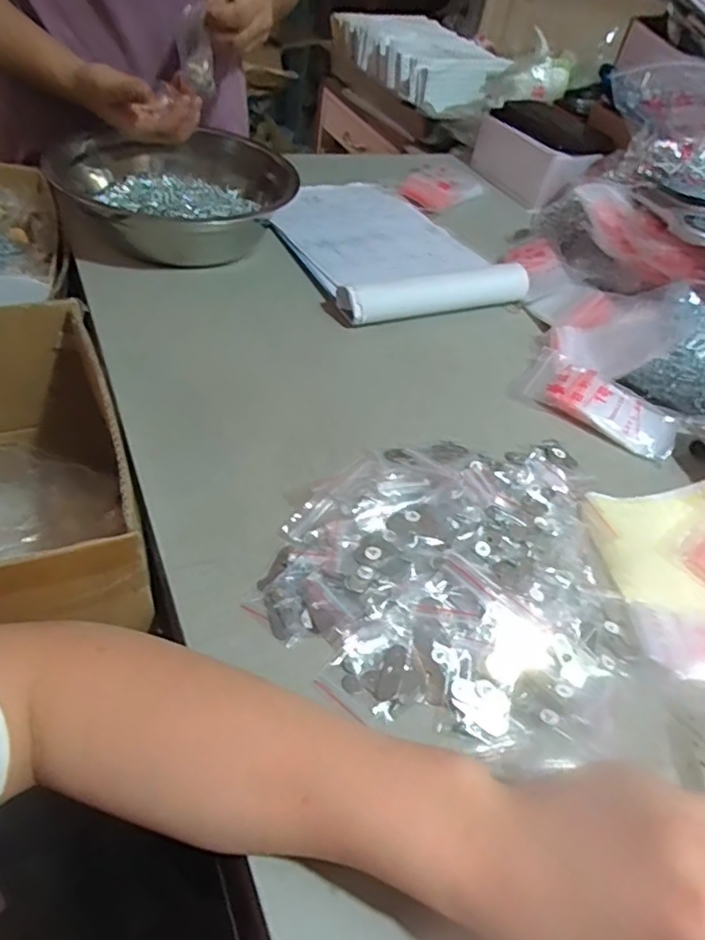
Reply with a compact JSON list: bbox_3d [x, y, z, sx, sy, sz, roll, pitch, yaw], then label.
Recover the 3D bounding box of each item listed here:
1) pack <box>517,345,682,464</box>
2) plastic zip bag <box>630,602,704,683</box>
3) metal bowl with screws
[{"bbox_3d":[0.224,-0.061,0.547,0.146,0.015,0.064,39,51,24],"label":"pack"},{"bbox_3d":[0.230,0.115,0.381,0.093,0.014,0.049,13,46,1],"label":"plastic zip bag"},{"bbox_3d":[-0.187,-0.294,0.645,0.222,0.087,0.188,-24,56,-30],"label":"metal bowl with screws"}]

